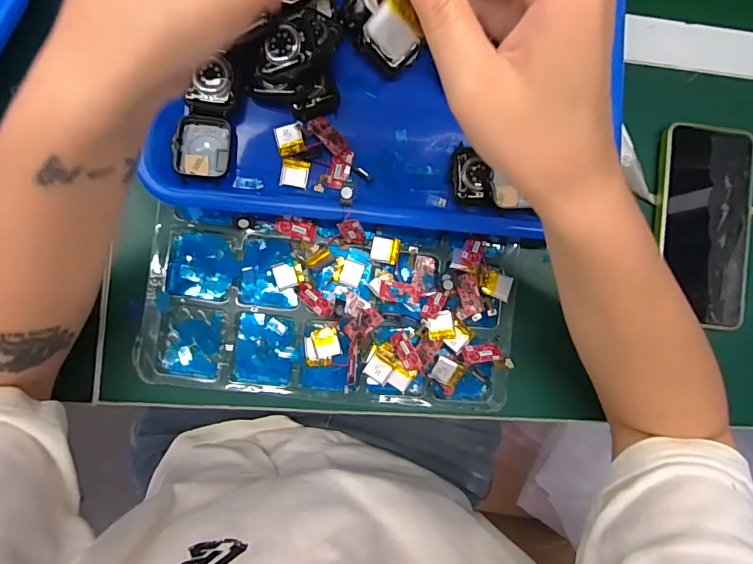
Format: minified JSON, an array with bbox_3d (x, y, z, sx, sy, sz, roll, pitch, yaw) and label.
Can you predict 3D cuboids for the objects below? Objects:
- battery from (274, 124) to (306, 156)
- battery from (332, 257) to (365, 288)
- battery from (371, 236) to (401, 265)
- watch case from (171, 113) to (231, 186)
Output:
[{"bbox_3d":[-0.060,-0.098,0.308,0.018,0.006,0.020,-16,89,-7],"label":"battery"},{"bbox_3d":[-0.020,-0.007,0.322,0.021,0.004,0.017,18,86,-5],"label":"battery"},{"bbox_3d":[0.006,-0.023,0.323,0.020,0.008,0.019,11,86,-5],"label":"battery"},{"bbox_3d":[-0.117,-0.091,0.303,0.037,0.012,0.045,1,87,-6],"label":"watch case"}]

